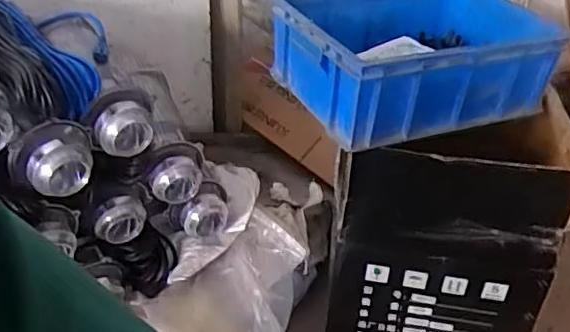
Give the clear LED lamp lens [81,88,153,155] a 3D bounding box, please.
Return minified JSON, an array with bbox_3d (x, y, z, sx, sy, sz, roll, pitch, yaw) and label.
[{"bbox_3d":[-0.257,-0.068,0.909,0.101,0.092,0.048,-7,36,-13],"label":"clear LED lamp lens"}]

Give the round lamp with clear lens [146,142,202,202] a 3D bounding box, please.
[{"bbox_3d":[-0.191,0.013,1.023,0.095,0.095,0.067,-3,35,-8],"label":"round lamp with clear lens"}]

